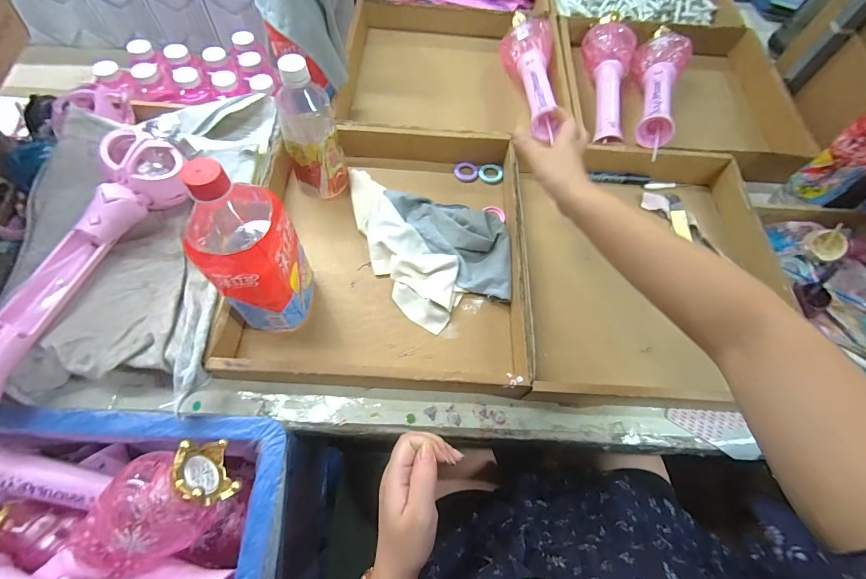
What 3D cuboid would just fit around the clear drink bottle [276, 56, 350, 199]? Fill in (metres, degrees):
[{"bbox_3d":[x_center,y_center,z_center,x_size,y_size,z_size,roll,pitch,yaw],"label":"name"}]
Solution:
[{"bbox_3d":[-0.158,-0.198,0.488,0.069,0.188,0.056,-14,66,-10],"label":"clear drink bottle"}]

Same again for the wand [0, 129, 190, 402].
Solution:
[{"bbox_3d":[-0.389,-0.030,0.403,0.069,0.066,0.329,18,65,5],"label":"wand"}]

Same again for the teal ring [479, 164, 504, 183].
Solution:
[{"bbox_3d":[0.094,-0.188,0.600,0.038,0.007,0.040,1,64,-3],"label":"teal ring"}]

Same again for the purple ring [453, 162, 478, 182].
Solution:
[{"bbox_3d":[0.053,-0.188,0.598,0.039,0.004,0.032,15,84,10],"label":"purple ring"}]

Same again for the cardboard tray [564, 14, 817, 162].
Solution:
[{"bbox_3d":[0.420,-0.356,0.721,0.374,0.157,0.399,3,64,-2],"label":"cardboard tray"}]

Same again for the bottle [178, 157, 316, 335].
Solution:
[{"bbox_3d":[-0.181,-0.036,0.375,0.092,0.205,0.091,1,64,-3],"label":"bottle"}]

